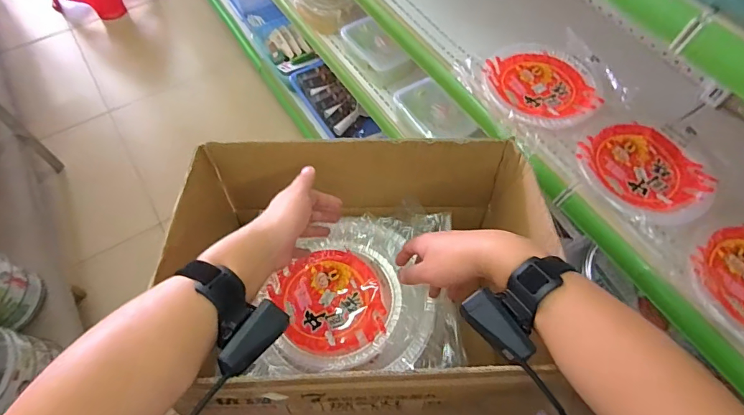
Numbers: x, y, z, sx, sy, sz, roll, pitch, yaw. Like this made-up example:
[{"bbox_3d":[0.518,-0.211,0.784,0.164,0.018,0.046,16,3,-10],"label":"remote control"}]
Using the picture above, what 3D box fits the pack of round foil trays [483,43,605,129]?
[{"bbox_3d":[0.271,-0.201,0.685,0.166,0.017,0.183,-9,61,-5],"label":"pack of round foil trays"}]

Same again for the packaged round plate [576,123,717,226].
[{"bbox_3d":[0.389,-0.050,0.602,0.155,0.018,0.167,0,60,0],"label":"packaged round plate"}]

